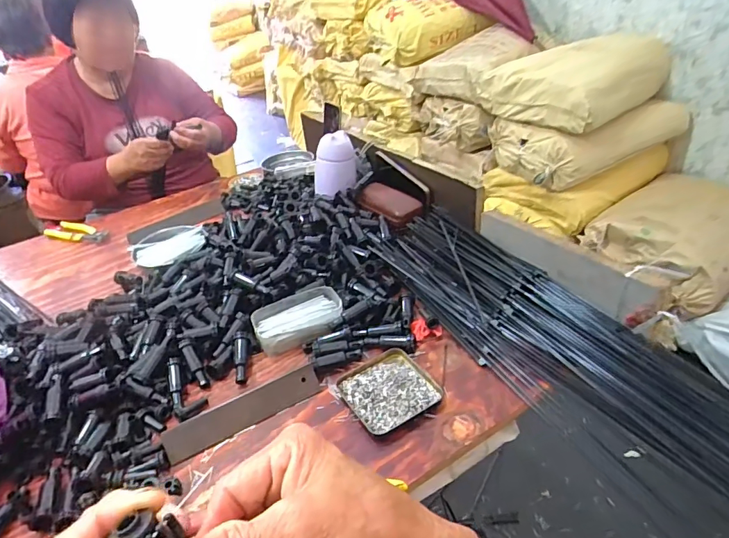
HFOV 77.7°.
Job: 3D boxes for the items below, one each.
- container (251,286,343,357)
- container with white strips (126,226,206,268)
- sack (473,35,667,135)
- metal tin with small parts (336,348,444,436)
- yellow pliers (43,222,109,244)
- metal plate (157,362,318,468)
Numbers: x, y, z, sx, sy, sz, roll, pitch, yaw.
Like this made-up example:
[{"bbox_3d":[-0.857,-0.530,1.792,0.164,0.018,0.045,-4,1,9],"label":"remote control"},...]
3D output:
[{"bbox_3d":[-0.088,0.070,0.619,0.117,0.030,0.079,-16,39,-12],"label":"container"},{"bbox_3d":[-0.358,-0.044,0.833,0.129,0.026,0.095,-12,35,-7],"label":"container with white strips"},{"bbox_3d":[0.699,-0.638,1.514,0.432,0.207,0.442,-24,38,-22],"label":"sack"},{"bbox_3d":[0.027,0.137,0.523,0.095,0.008,0.096,-25,41,-23],"label":"metal tin with small parts"},{"bbox_3d":[-0.605,-0.079,0.954,0.146,0.016,0.048,6,37,19],"label":"yellow pliers"},{"bbox_3d":[-0.135,0.160,0.513,0.176,0.007,0.036,-22,81,-22],"label":"metal plate"}]

